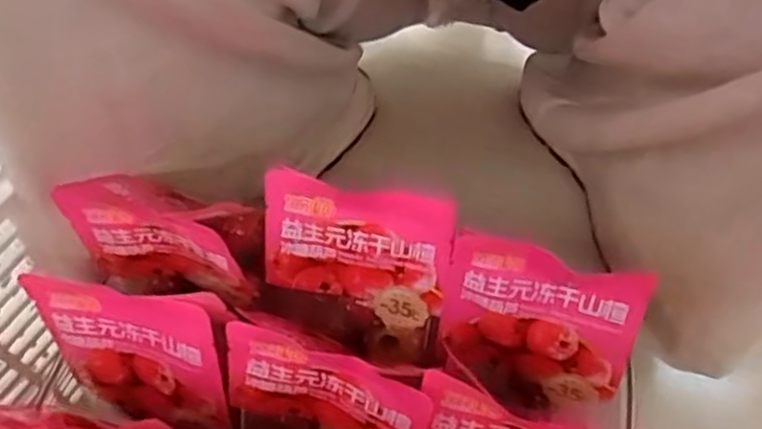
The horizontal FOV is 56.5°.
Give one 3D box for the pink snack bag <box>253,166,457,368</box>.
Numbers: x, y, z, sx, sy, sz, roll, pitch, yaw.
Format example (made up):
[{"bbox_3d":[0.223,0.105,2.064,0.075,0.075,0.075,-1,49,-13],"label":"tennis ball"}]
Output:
[{"bbox_3d":[-0.010,0.025,0.317,0.079,0.097,0.020,10,35,7],"label":"pink snack bag"}]

